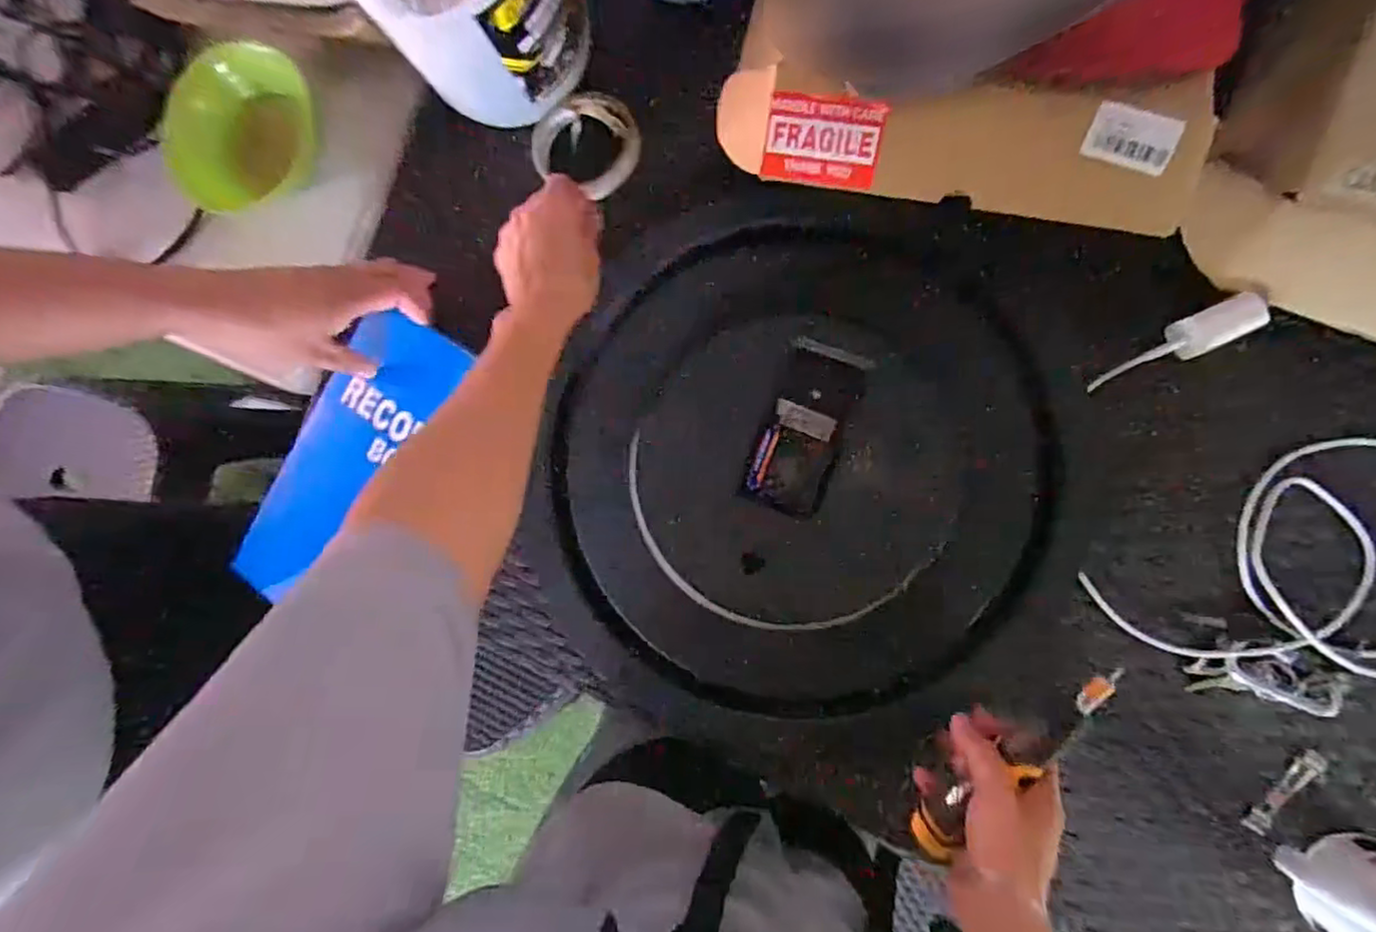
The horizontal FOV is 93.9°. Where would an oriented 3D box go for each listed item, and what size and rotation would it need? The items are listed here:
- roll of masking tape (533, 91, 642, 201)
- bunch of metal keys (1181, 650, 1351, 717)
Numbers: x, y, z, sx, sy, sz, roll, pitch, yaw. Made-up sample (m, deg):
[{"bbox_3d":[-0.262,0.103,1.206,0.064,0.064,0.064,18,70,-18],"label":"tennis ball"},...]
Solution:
[{"bbox_3d":[-0.083,-0.279,0.552,0.082,0.031,0.078,0,89,9],"label":"roll of masking tape"},{"bbox_3d":[0.434,0.158,0.484,0.088,0.026,0.042,5,90,9],"label":"bunch of metal keys"}]

